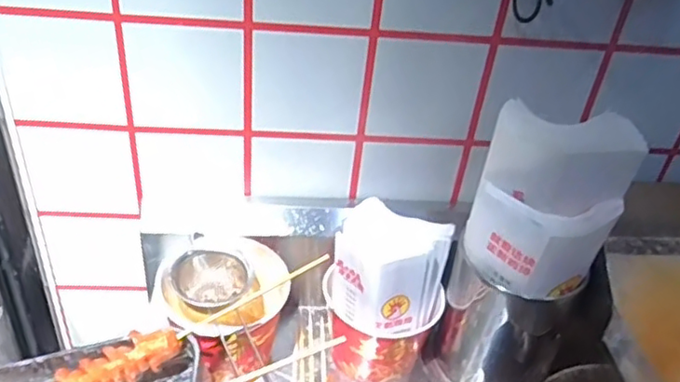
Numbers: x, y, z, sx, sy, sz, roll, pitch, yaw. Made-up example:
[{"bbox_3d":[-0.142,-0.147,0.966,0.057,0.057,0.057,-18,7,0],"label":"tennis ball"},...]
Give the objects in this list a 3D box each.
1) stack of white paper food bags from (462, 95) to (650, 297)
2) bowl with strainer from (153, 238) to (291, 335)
[{"bbox_3d":[0.189,0.008,0.571,0.110,0.154,0.103,-21,45,-31],"label":"stack of white paper food bags"},{"bbox_3d":[-0.120,0.126,0.668,0.123,0.104,0.128,4,38,-3],"label":"bowl with strainer"}]

